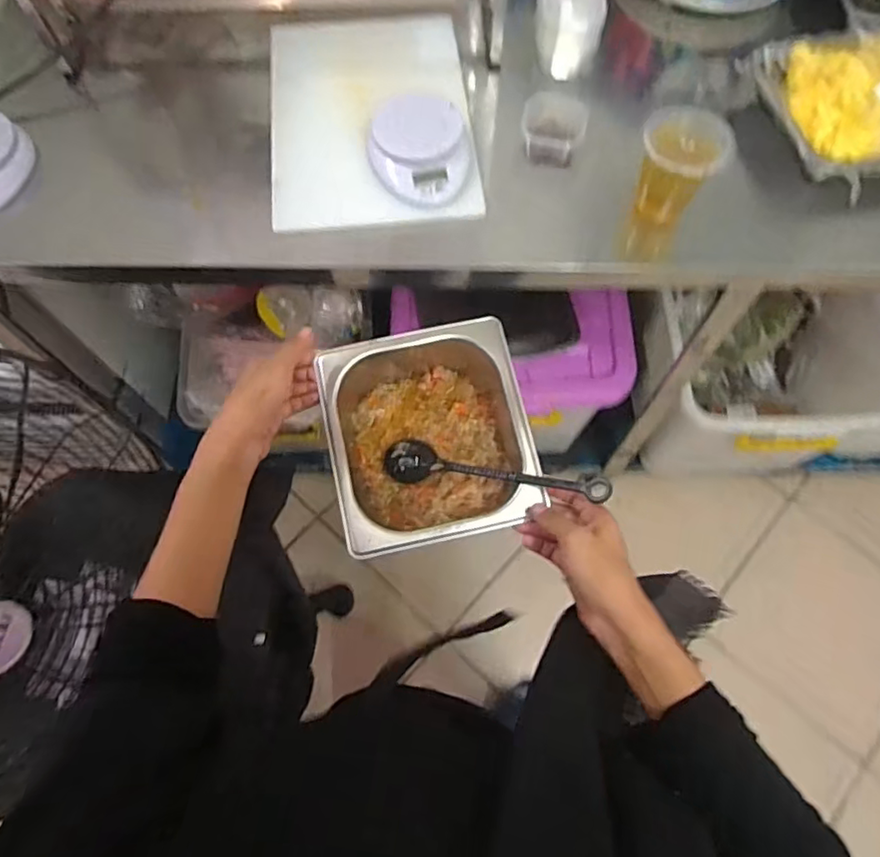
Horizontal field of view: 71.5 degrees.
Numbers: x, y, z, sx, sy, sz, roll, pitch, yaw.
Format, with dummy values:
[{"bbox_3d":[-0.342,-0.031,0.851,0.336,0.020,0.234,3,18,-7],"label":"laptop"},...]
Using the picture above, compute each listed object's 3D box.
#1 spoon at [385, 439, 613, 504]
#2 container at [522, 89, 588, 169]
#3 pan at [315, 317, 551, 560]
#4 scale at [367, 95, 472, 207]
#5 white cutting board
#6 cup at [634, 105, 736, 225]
[{"bbox_3d":[0.043,0.039,0.502,0.189,0.024,0.036,8,67,22],"label":"spoon"},{"bbox_3d":[0.140,-0.371,0.761,0.076,0.060,0.066,15,69,6],"label":"container"},{"bbox_3d":[-0.010,0.008,0.524,0.158,0.071,0.181,-11,69,-4],"label":"pan"},{"bbox_3d":[-0.024,-0.332,0.728,0.116,0.041,0.129,-6,68,-2],"label":"scale"},{"bbox_3d":[-0.087,-0.398,0.775,0.248,0.019,0.342,-6,68,-2],"label":"white cutting board"},{"bbox_3d":[0.267,-0.294,0.703,0.087,0.102,0.091,0,68,0],"label":"cup"}]

